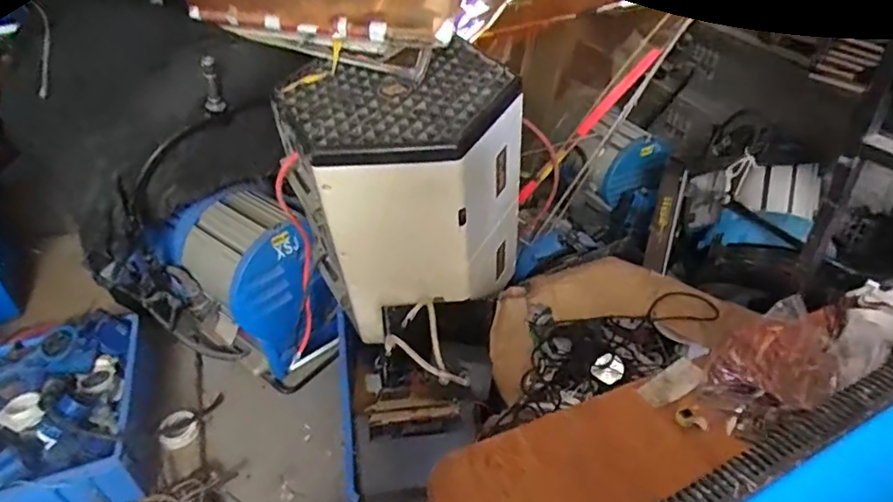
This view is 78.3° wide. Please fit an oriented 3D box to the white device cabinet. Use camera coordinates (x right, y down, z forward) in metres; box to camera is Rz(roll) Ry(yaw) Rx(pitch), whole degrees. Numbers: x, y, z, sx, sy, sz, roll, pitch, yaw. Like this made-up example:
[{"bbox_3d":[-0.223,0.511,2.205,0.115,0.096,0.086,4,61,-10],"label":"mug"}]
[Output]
[{"bbox_3d":[-0.088,-0.128,1.295,0.518,0.532,0.363,-2,38,2],"label":"white device cabinet"}]

